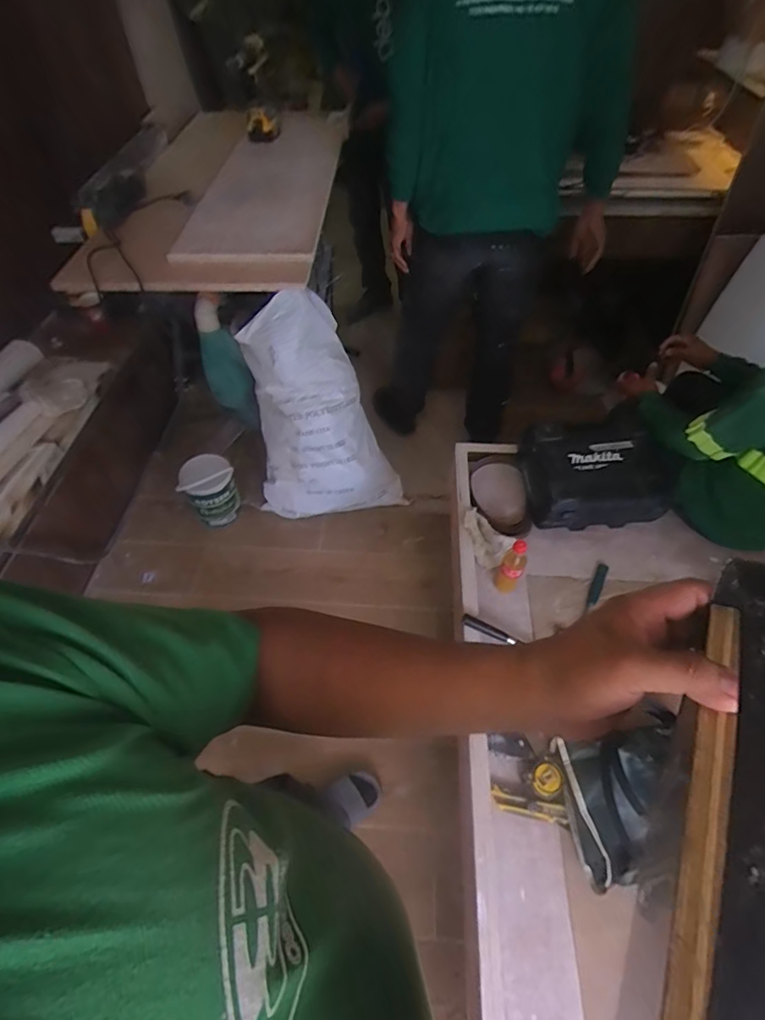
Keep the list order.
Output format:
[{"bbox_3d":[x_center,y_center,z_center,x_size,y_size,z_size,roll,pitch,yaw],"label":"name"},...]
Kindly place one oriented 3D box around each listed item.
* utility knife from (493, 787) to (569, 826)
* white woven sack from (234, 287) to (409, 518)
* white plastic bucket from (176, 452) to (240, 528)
[{"bbox_3d":[0.279,0.566,0.935,0.140,0.020,0.034,12,53,10],"label":"utility knife"},{"bbox_3d":[-0.183,-0.284,1.596,0.484,0.678,0.274,-2,52,-1],"label":"white woven sack"},{"bbox_3d":[-0.609,-0.069,1.745,0.173,0.233,0.170,0,52,0],"label":"white plastic bucket"}]

